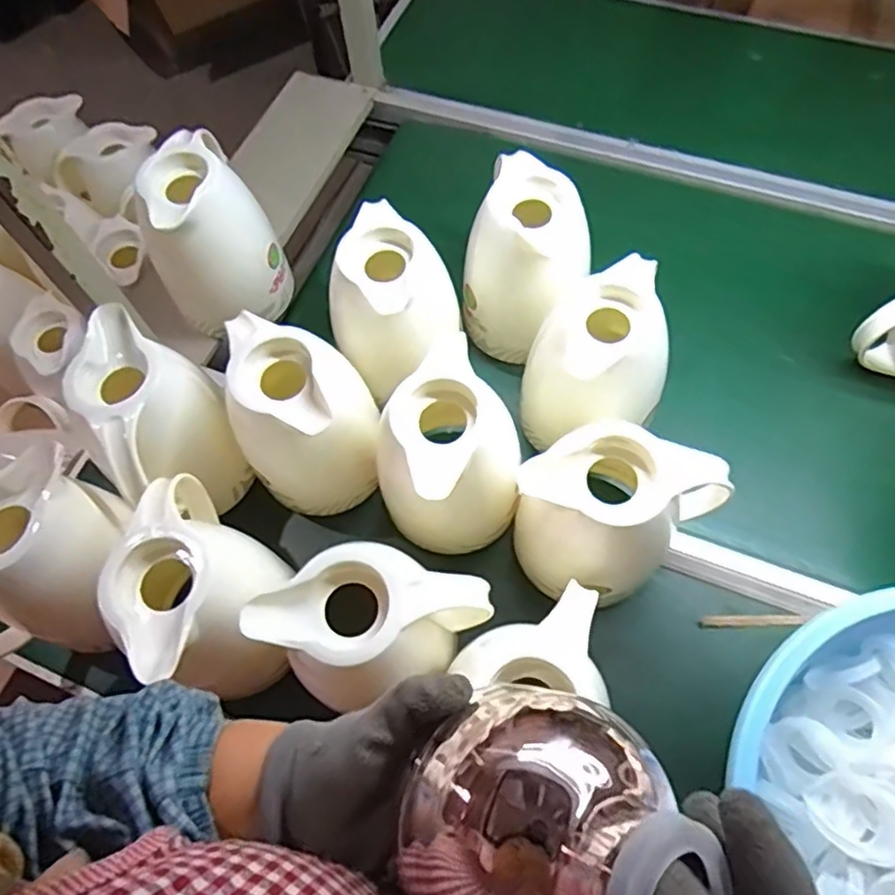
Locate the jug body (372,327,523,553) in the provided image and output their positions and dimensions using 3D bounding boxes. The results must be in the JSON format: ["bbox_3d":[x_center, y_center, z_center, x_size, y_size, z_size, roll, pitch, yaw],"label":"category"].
[{"bbox_3d":[0.001,0.019,0.627,0.125,0.183,0.118,-29,66,-11],"label":"jug body"}]

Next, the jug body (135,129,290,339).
[{"bbox_3d":[-0.276,-0.241,0.757,0.138,0.173,0.125,-34,67,-13],"label":"jug body"}]

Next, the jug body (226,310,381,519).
[{"bbox_3d":[-0.132,-0.027,0.652,0.119,0.183,0.125,-2,64,2],"label":"jug body"}]

